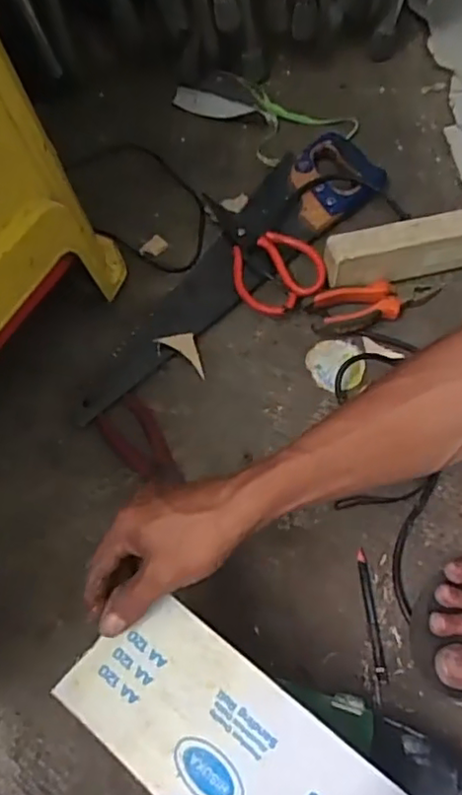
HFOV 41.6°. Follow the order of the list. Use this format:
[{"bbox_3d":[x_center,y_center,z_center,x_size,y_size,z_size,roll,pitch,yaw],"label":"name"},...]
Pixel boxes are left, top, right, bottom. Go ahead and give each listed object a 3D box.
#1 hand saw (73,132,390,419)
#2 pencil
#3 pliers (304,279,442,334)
[{"bbox_3d":[-0.010,-0.162,0.695,0.471,0.028,0.116,-40,70,-19],"label":"hand saw"},{"bbox_3d":[0.124,0.192,0.541,0.009,0.007,0.110,-5,61,-1],"label":"pencil"},{"bbox_3d":[0.161,-0.109,0.676,0.158,0.024,0.049,-17,62,-7],"label":"pliers"}]

